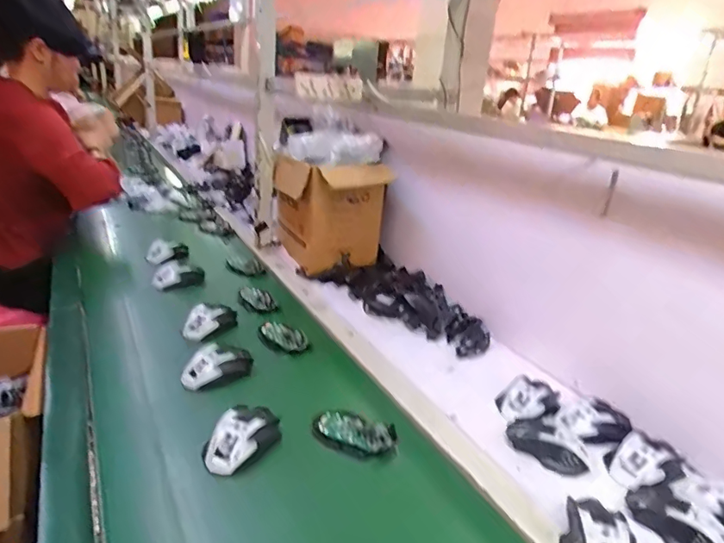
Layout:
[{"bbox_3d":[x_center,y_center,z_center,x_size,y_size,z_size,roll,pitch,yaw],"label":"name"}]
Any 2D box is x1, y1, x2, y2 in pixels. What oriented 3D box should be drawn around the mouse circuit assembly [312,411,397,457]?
[{"bbox_3d":[-0.010,0.217,0.685,0.109,0.027,0.056,10,24,15],"label":"mouse circuit assembly"}]

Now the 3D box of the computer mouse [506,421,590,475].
[{"bbox_3d":[0.251,0.232,0.682,0.106,0.030,0.057,17,27,30],"label":"computer mouse"}]

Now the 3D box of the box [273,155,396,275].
[{"bbox_3d":[-0.081,-0.150,1.265,0.190,0.247,0.248,-11,27,-31],"label":"box"}]

